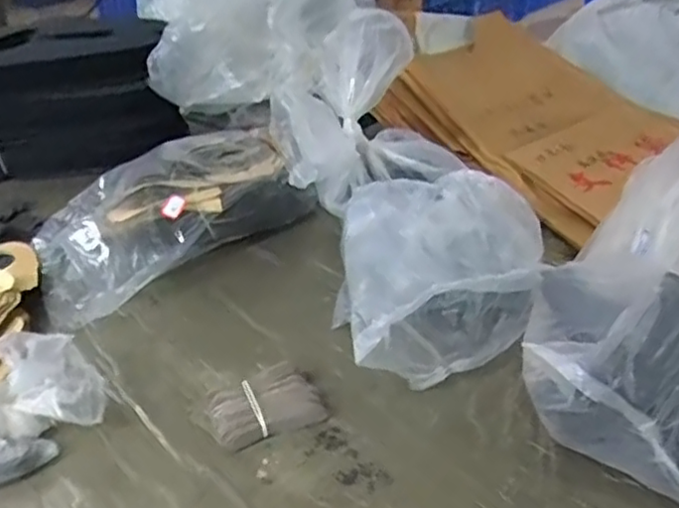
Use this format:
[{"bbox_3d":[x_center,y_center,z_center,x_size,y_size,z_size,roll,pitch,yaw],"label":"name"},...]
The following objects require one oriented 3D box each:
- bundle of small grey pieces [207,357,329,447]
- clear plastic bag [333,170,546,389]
[{"bbox_3d":[-0.065,0.132,0.575,0.091,0.025,0.060,-18,37,-20],"label":"bundle of small grey pieces"},{"bbox_3d":[0.104,0.030,0.628,0.195,0.130,0.185,-5,34,-2],"label":"clear plastic bag"}]

